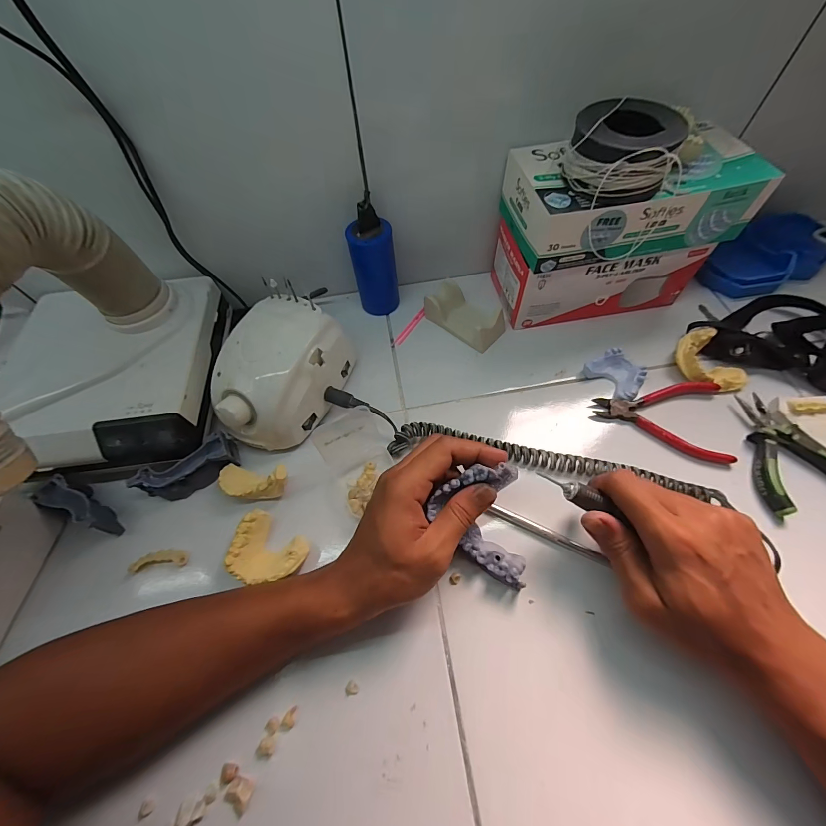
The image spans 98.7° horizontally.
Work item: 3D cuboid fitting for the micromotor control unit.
[{"bbox_3d":[-0.133,-0.040,0.352,0.098,0.068,0.139,21,63,14],"label":"micromotor control unit"}]

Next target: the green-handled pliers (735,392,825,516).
[{"bbox_3d":[0.340,0.033,0.327,0.078,0.015,0.110,-10,60,-3],"label":"green-handled pliers"}]

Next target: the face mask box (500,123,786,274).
[{"bbox_3d":[0.206,-0.211,0.345,0.218,0.068,0.105,-8,60,-1],"label":"face mask box"}]

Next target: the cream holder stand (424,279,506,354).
[{"bbox_3d":[0.062,-0.117,0.422,0.092,0.032,0.053,37,68,21],"label":"cream holder stand"}]

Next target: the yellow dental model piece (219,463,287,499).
[{"bbox_3d":[-0.148,0.064,0.329,0.063,0.028,0.029,4,60,5],"label":"yellow dental model piece"}]

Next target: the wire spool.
[{"bbox_3d":[0.173,-0.217,0.298,0.079,0.047,0.073,-1,64,3],"label":"wire spool"}]

